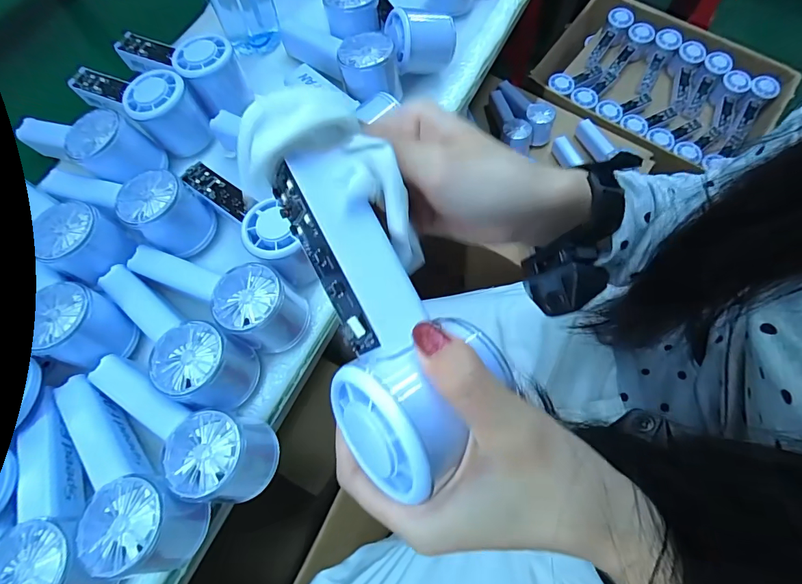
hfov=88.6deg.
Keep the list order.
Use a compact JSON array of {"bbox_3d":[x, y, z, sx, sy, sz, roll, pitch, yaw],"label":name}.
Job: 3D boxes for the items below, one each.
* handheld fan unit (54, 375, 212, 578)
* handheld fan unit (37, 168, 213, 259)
[{"bbox_3d":[-0.202,0.125,0.283,0.155,0.051,0.053,42,75,15],"label":"handheld fan unit"},{"bbox_3d":[-0.244,-0.085,0.363,0.147,0.047,0.058,25,71,10],"label":"handheld fan unit"}]

